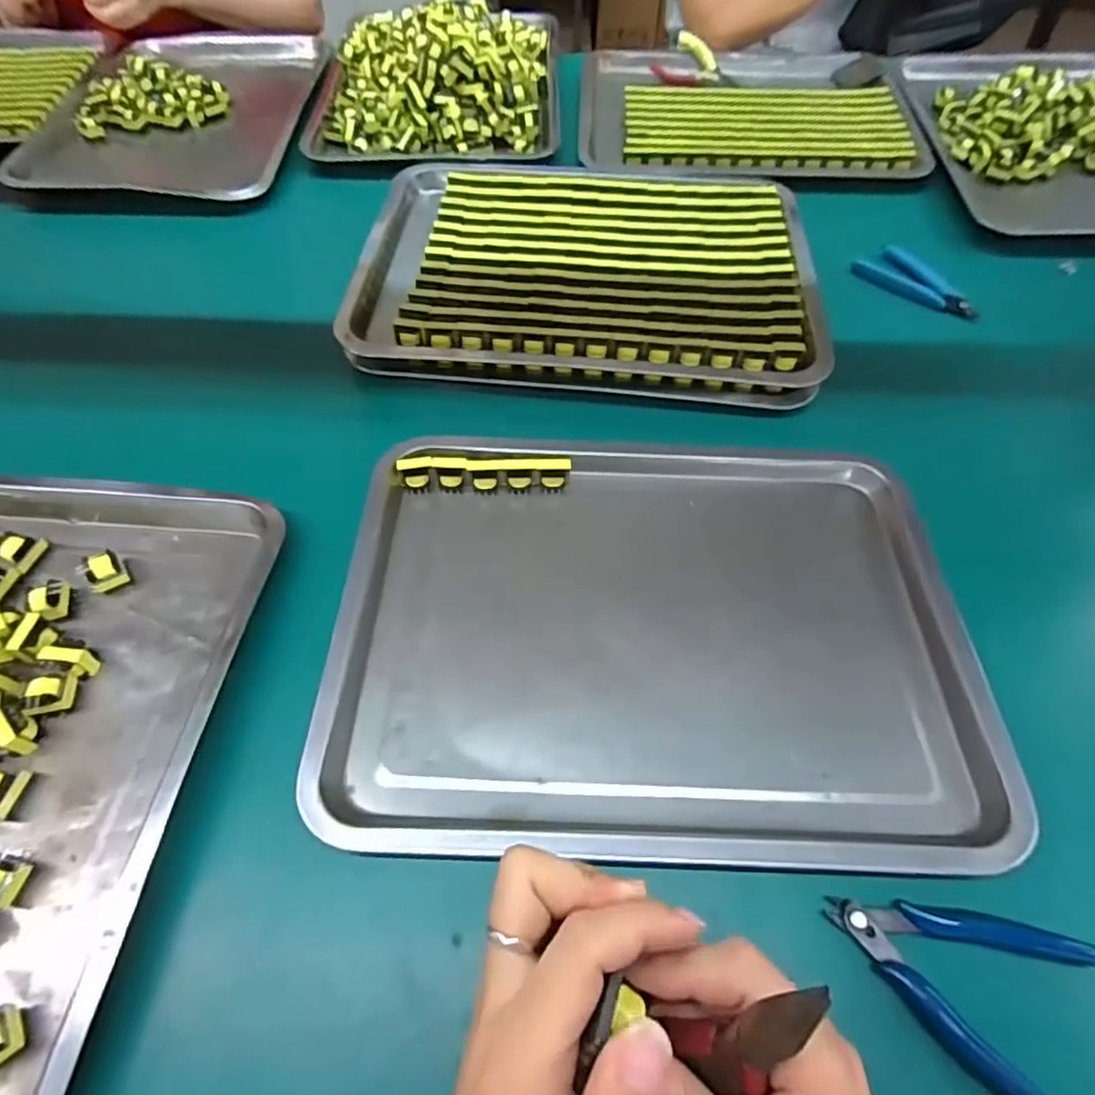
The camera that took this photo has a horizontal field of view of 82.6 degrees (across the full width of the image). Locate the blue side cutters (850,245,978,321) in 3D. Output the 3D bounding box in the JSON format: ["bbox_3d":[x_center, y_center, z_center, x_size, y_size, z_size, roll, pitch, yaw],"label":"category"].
[{"bbox_3d":[0.353,-0.250,0.596,0.049,0.017,0.115,-29,62,-18],"label":"blue side cutters"}]

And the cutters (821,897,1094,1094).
[{"bbox_3d":[0.190,0.206,0.282,0.117,0.012,0.078,14,58,9],"label":"cutters"}]

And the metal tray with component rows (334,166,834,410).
[{"bbox_3d":[0.039,-0.252,0.558,0.389,0.030,0.285,10,58,6],"label":"metal tray with component rows"}]

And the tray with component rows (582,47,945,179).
[{"bbox_3d":[0.238,-0.542,0.754,0.383,0.019,0.280,4,57,2],"label":"tray with component rows"}]

